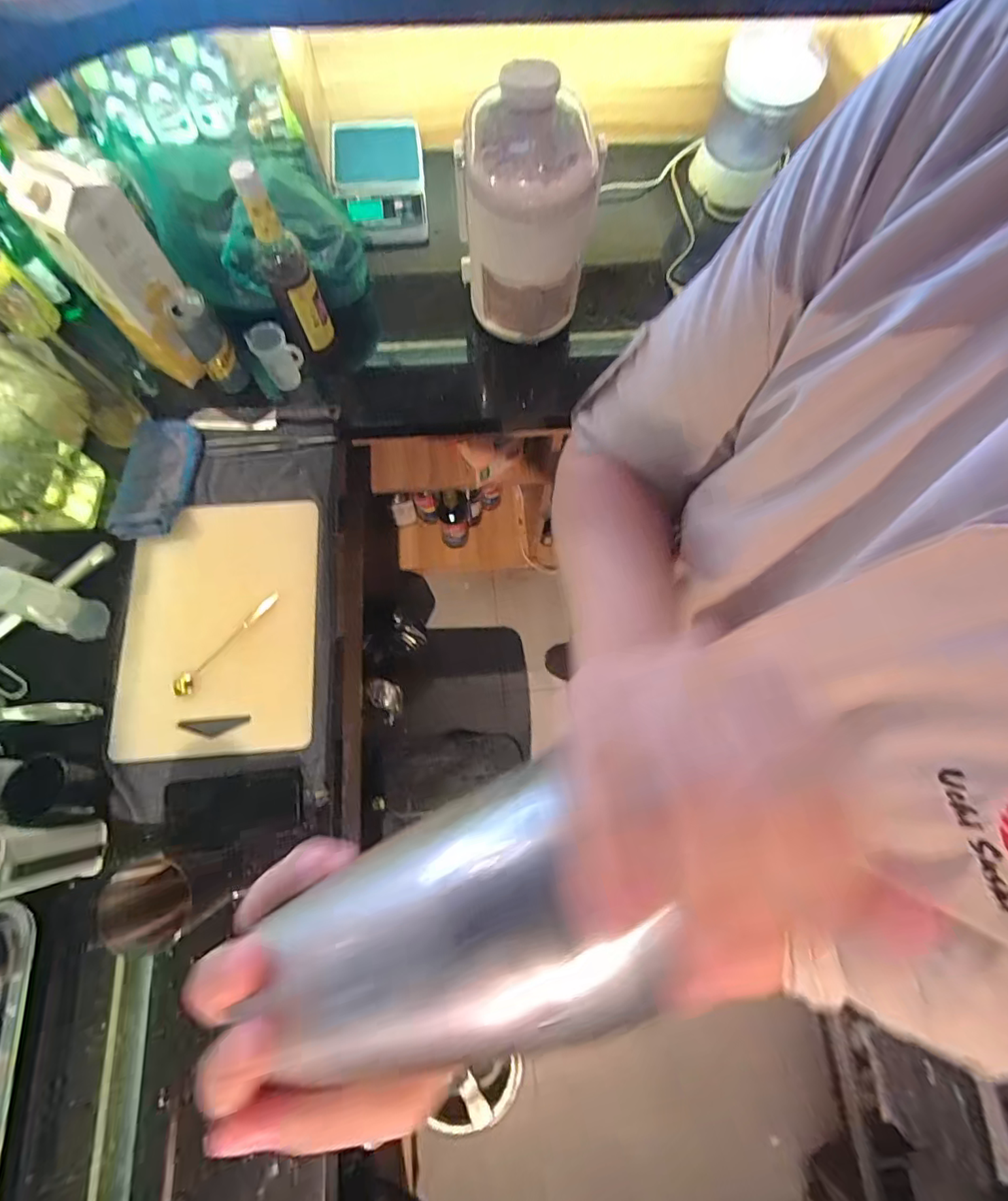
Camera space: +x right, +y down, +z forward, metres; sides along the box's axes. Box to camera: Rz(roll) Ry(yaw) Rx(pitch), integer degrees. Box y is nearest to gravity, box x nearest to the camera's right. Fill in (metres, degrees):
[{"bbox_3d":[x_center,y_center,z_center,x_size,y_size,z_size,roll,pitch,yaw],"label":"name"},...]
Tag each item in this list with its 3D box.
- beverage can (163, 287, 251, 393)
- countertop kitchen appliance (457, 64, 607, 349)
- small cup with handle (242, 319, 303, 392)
[{"bbox_3d":[-0.434,-0.380,0.760,0.054,0.150,0.056,0,72,-1],"label":"beverage can"},{"bbox_3d":[0.030,-0.537,0.738,0.183,0.249,0.167,3,72,0],"label":"countertop kitchen appliance"},{"bbox_3d":[-0.346,-0.373,0.797,0.054,0.094,0.057,41,76,12],"label":"small cup with handle"}]

